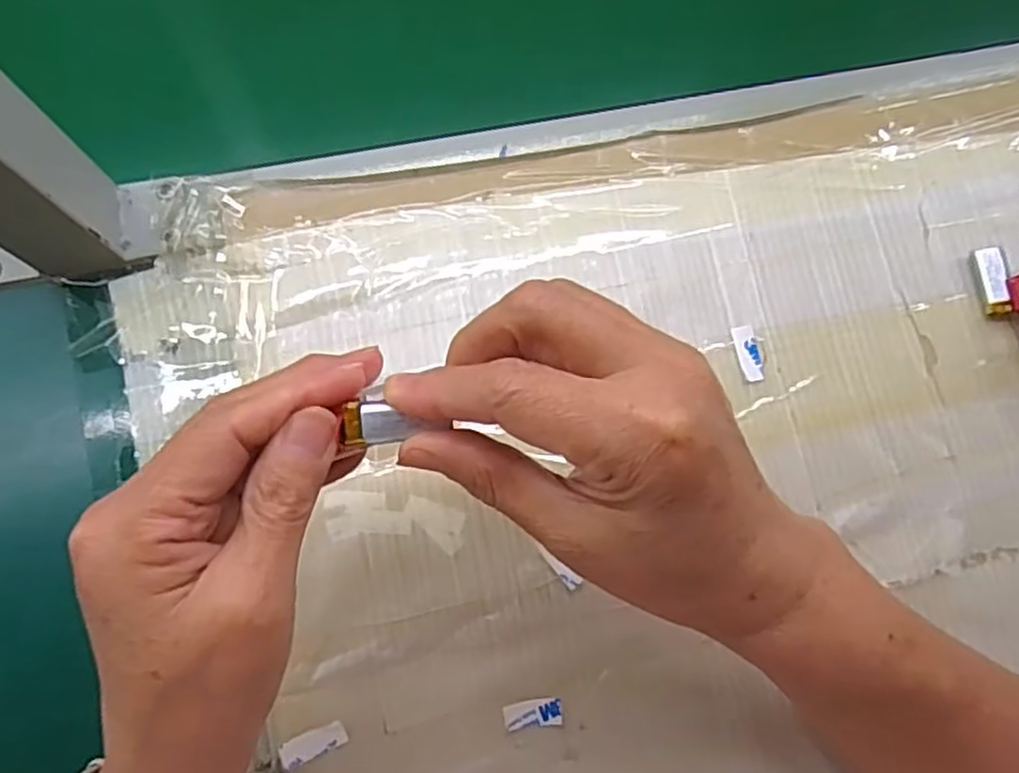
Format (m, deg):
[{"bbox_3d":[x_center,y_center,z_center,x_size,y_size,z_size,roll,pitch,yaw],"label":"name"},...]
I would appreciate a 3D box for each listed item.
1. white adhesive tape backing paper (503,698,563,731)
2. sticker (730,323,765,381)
[{"bbox_3d":[0.010,0.138,0.296,0.024,0.004,0.011,-6,77,-3],"label":"white adhesive tape backing paper"},{"bbox_3d":[0.115,-0.016,0.336,0.011,0.004,0.027,-12,77,-4],"label":"sticker"}]

